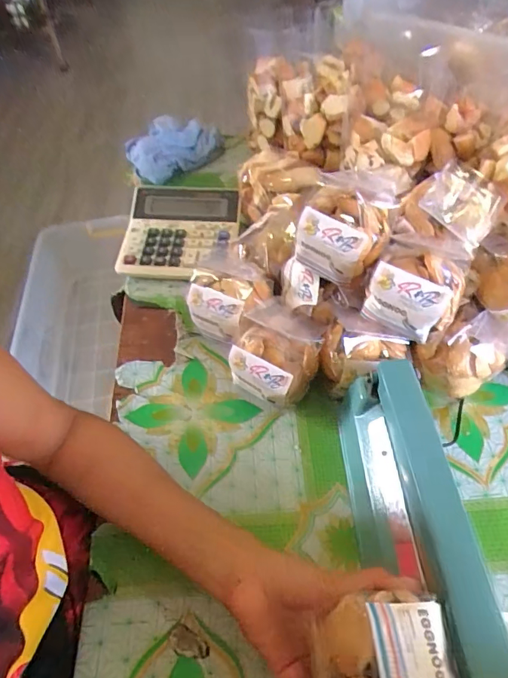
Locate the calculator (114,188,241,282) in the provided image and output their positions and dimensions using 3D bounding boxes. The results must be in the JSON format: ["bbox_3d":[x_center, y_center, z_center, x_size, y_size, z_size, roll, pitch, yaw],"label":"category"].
[{"bbox_3d":[-0.108,-0.159,0.656,0.160,0.035,0.160,0,53,3],"label":"calculator"}]

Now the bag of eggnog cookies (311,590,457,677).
[{"bbox_3d":[0.076,0.201,0.258,0.075,0.043,0.087,-4,53,0],"label":"bag of eggnog cookies"}]

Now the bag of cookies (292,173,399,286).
[{"bbox_3d":[0.095,-0.113,0.466,0.083,0.103,0.075,27,59,21],"label":"bag of cookies"}]

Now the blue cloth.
[{"bbox_3d":[-0.134,-0.336,0.781,0.169,0.052,0.088,-37,60,-22],"label":"blue cloth"}]

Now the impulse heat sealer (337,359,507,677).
[{"bbox_3d":[0.130,0.253,0.309,0.116,0.109,0.495,-2,57,2],"label":"impulse heat sealer"}]

